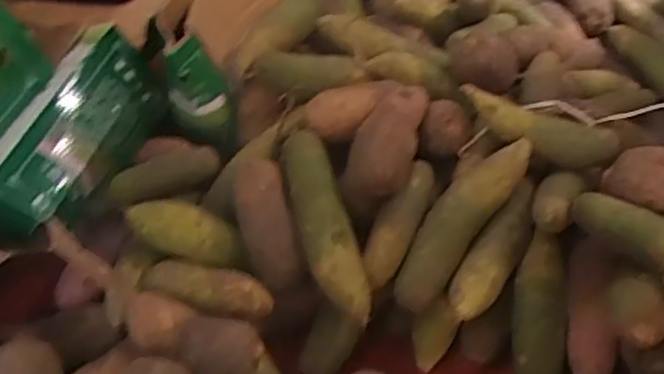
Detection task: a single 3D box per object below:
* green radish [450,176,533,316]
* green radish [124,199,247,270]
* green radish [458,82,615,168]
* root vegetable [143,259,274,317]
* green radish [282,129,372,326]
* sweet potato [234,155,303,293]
[{"bbox_3d":[0.185,0.070,0.749,0.050,0.041,0.180,25,68,23],"label":"green radish"},{"bbox_3d":[-0.164,0.051,0.766,0.150,0.046,0.050,20,48,1],"label":"green radish"},{"bbox_3d":[0.243,-0.073,0.801,0.185,0.043,0.048,21,48,2],"label":"green radish"},{"bbox_3d":[-0.139,0.111,0.738,0.144,0.036,0.053,8,46,8],"label":"root vegetable"},{"bbox_3d":[-0.015,0.035,0.765,0.058,0.085,0.252,-14,68,-13],"label":"green radish"},{"bbox_3d":[-0.071,0.043,0.758,0.063,0.148,0.062,-16,6,-14],"label":"sweet potato"}]

